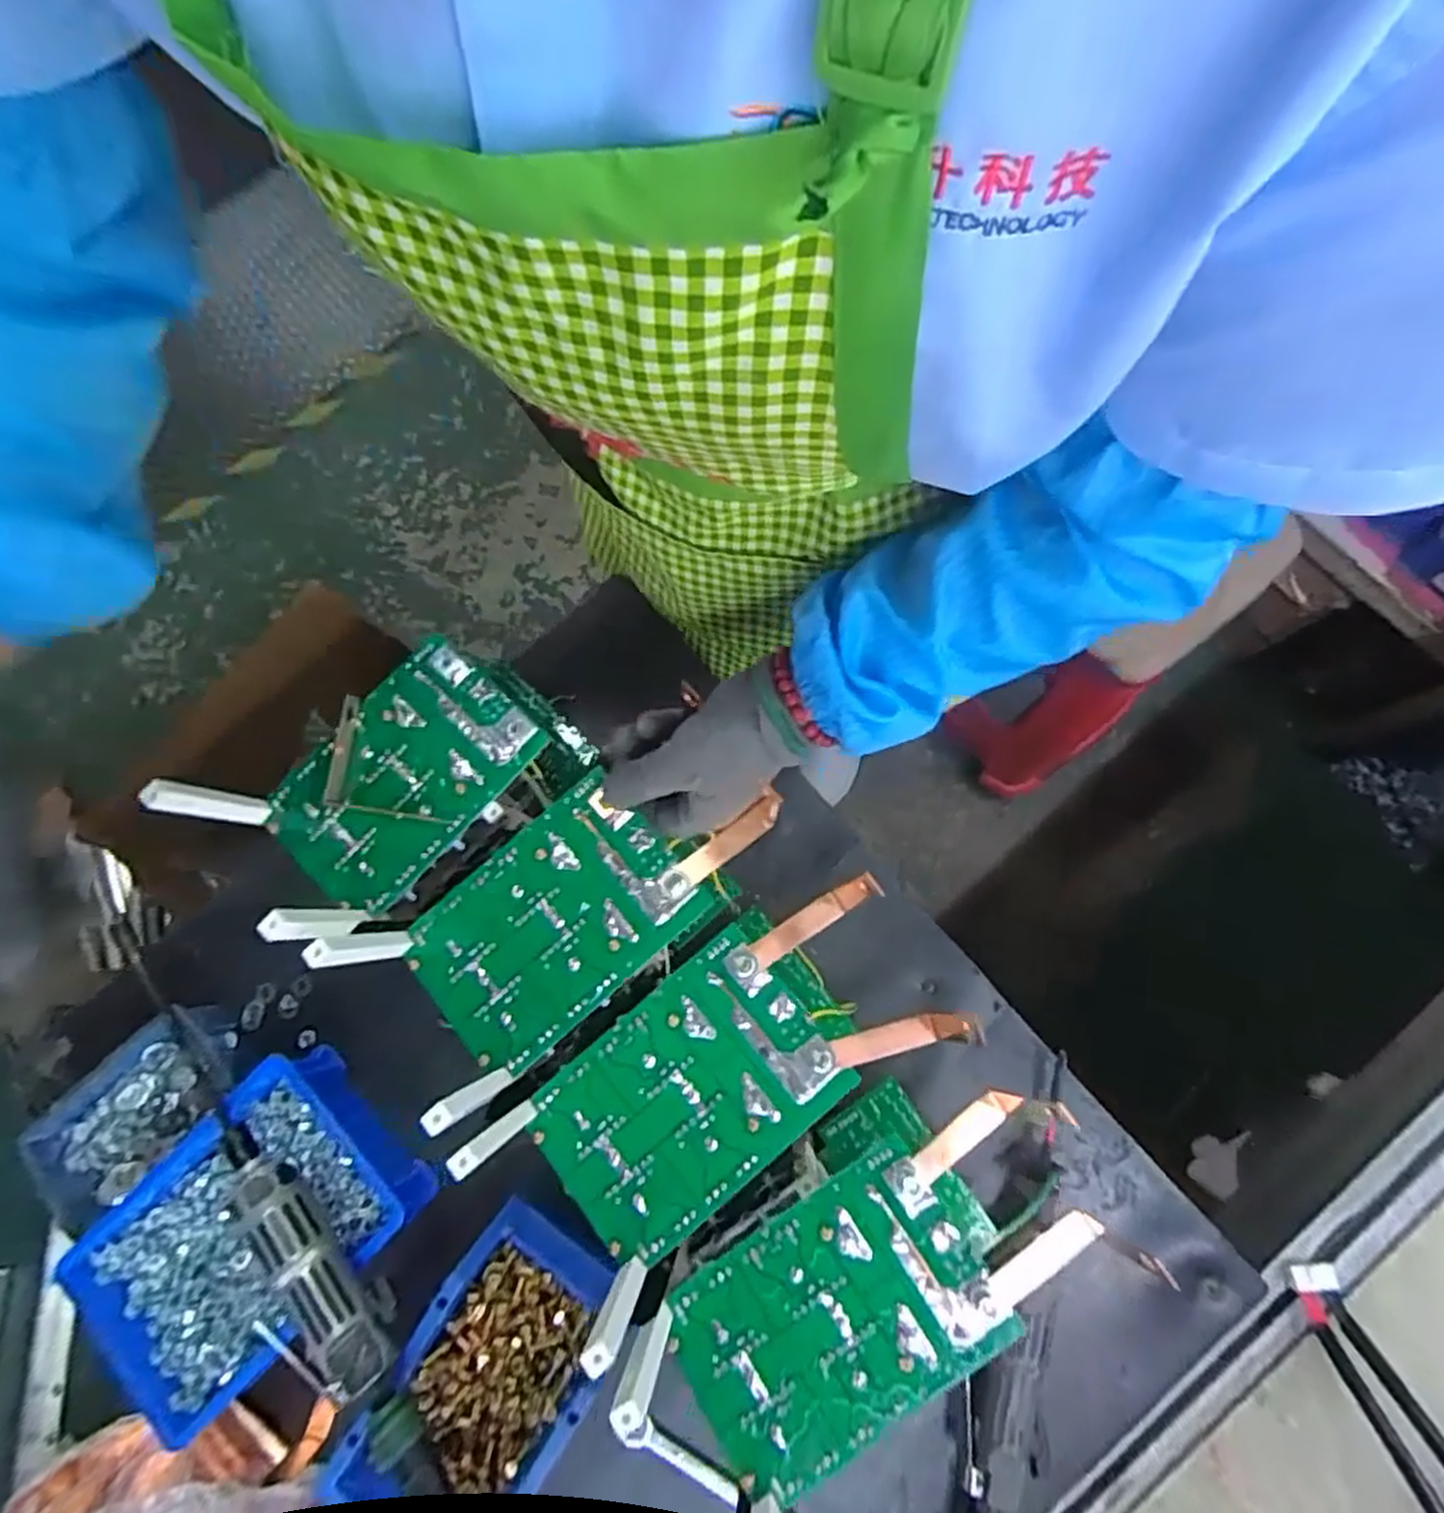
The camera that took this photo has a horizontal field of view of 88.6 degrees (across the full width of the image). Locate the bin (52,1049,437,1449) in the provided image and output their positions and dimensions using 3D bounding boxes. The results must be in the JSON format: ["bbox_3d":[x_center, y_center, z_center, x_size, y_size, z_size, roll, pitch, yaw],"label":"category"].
[{"bbox_3d":[-0.329,0.330,0.514,0.208,0.067,0.146,-44,79,-10],"label":"bin"}]

